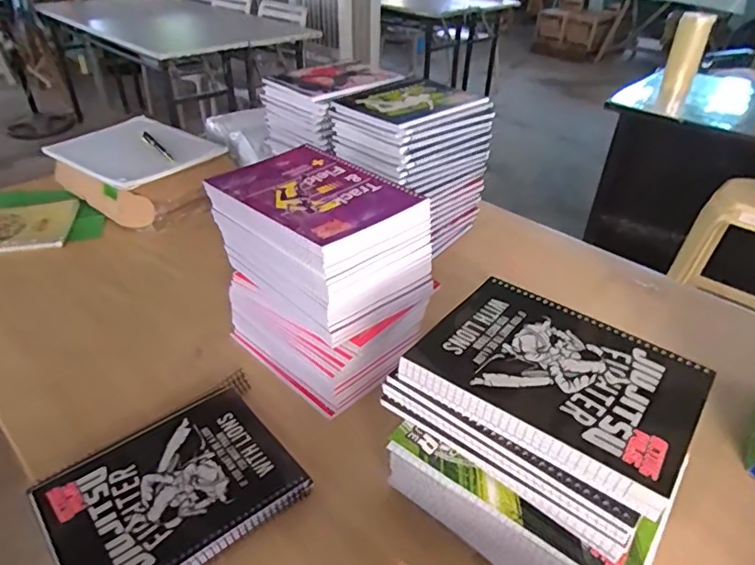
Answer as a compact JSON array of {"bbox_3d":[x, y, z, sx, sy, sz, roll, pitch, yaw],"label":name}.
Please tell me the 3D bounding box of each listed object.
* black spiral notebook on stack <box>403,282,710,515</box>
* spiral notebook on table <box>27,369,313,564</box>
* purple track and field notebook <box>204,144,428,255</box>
[{"bbox_3d":[0.136,0.068,0.409,0.190,0.019,0.142,25,41,29],"label":"black spiral notebook on stack"},{"bbox_3d":[-0.187,0.182,0.486,0.223,0.029,0.163,-27,44,-34],"label":"spiral notebook on table"},{"bbox_3d":[-0.068,-0.095,0.560,0.194,0.014,0.148,30,44,34],"label":"purple track and field notebook"}]

